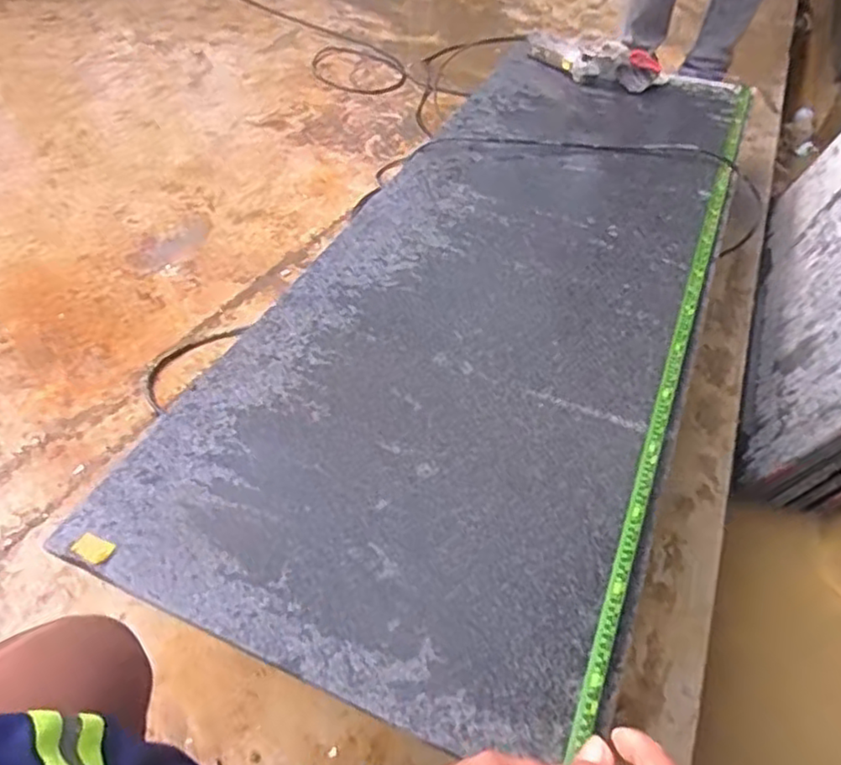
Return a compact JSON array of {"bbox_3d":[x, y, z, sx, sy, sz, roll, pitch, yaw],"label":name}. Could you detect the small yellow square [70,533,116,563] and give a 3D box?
[{"bbox_3d":[-0.348,0.176,0.686,0.042,0.004,0.024,18,49,14],"label":"small yellow square"}]

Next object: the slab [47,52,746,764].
[{"bbox_3d":[0.159,-0.197,1.046,0.587,0.022,1.414,20,50,16],"label":"slab"}]

